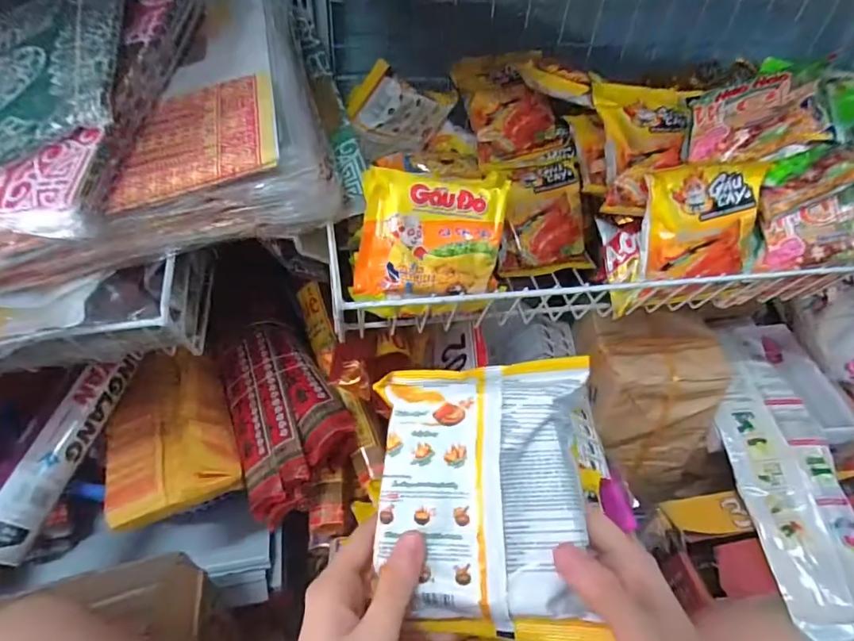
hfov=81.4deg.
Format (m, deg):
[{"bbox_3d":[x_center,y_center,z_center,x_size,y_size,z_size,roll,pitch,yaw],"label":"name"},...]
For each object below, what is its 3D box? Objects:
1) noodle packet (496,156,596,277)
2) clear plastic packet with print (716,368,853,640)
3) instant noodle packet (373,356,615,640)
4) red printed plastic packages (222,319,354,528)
[{"bbox_3d":[0.142,-0.126,0.606,0.117,0.027,0.134,-11,92,-14],"label":"noodle packet"},{"bbox_3d":[0.461,0.210,0.619,0.124,0.034,0.312,-1,61,-5],"label":"clear plastic packet with print"},{"bbox_3d":[0.032,0.096,0.275,0.115,0.022,0.144,-4,70,6],"label":"instant noodle packet"},{"bbox_3d":[-0.181,0.107,0.598,0.118,0.097,0.215,-21,51,-23],"label":"red printed plastic packages"}]

